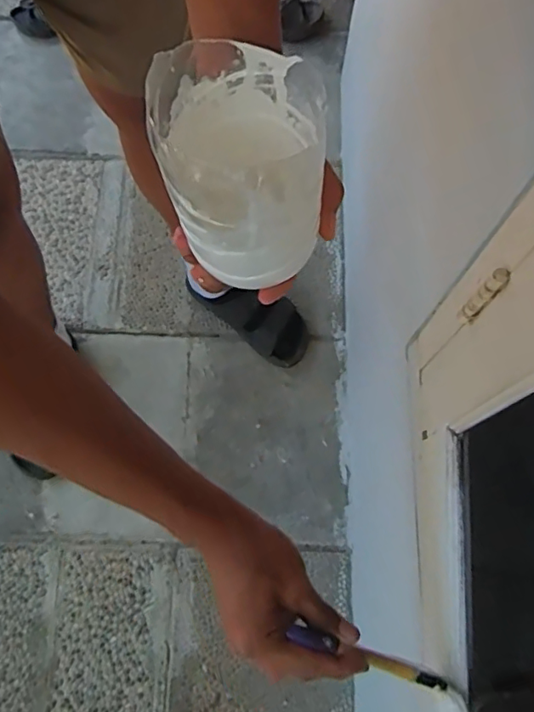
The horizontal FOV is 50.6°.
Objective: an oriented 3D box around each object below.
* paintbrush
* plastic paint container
[{"bbox_3d":[0.079,0.228,0.424,0.141,0.008,0.012,28,71,-17],"label":"paintbrush"},{"bbox_3d":[-0.011,-0.097,0.316,0.092,0.113,0.086,-6,72,-4],"label":"plastic paint container"}]

